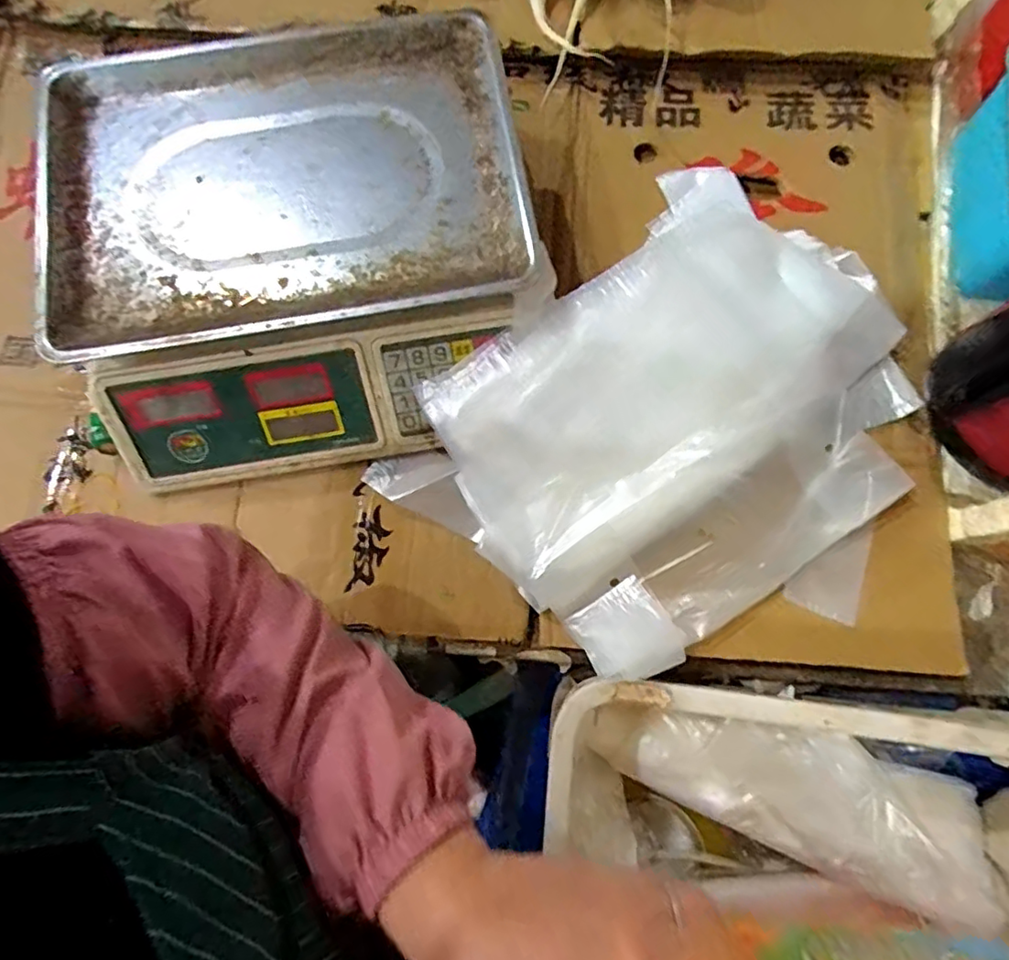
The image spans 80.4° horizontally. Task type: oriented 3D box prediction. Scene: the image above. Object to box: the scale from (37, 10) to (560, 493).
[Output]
[{"bbox_3d":[-0.153,-0.179,0.471,0.341,0.111,0.317,-13,79,-3],"label":"scale"}]

